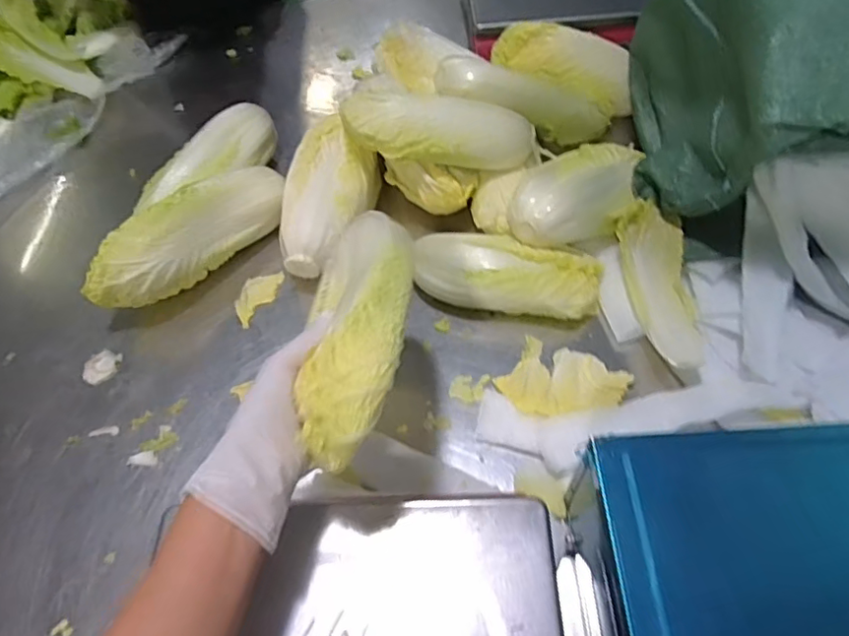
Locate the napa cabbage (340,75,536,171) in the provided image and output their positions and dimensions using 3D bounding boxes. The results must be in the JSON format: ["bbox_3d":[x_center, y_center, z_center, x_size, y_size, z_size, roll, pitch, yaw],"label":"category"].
[{"bbox_3d":[0.020,-0.222,0.683,0.228,0.070,0.070,6,55,-17],"label":"napa cabbage"}]

